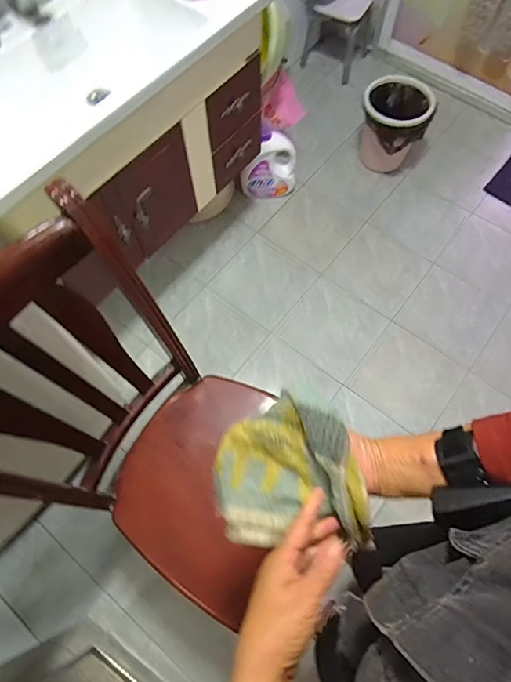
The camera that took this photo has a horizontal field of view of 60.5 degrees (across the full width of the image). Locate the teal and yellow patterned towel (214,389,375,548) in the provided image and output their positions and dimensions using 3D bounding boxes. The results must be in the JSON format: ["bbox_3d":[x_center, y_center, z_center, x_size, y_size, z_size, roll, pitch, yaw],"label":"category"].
[{"bbox_3d":[0.029,0.138,0.454,0.154,0.068,0.154,-8,67,-4],"label":"teal and yellow patterned towel"}]

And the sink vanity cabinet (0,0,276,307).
[{"bbox_3d":[-0.369,-0.559,1.138,0.438,0.473,0.815,33,71,13],"label":"sink vanity cabinet"}]

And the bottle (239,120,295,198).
[{"bbox_3d":[0.047,-0.641,1.575,0.203,0.282,0.118,1,67,0],"label":"bottle"}]

